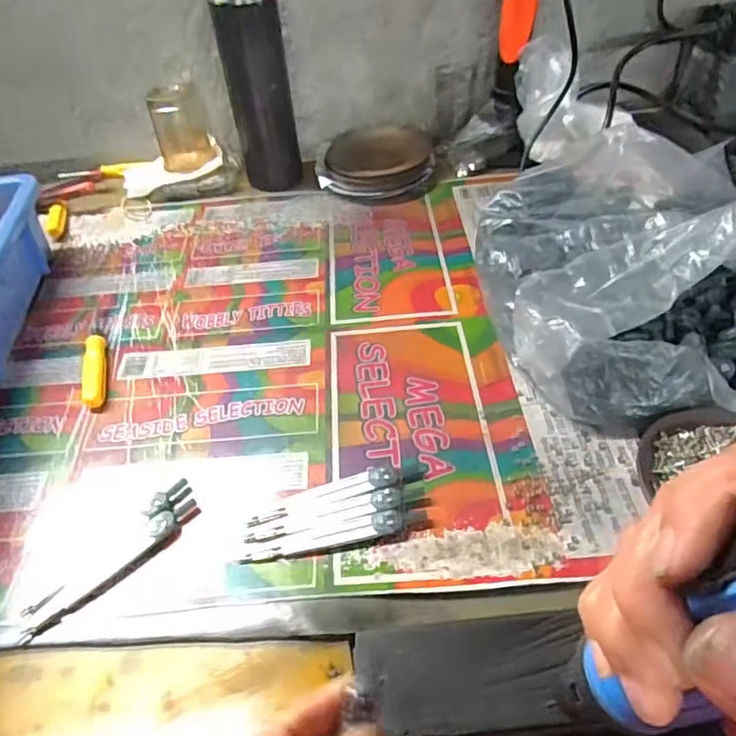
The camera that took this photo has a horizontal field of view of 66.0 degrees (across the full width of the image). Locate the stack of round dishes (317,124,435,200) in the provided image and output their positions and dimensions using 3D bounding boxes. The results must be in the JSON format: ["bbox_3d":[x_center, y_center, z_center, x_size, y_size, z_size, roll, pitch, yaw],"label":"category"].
[{"bbox_3d":[0.013,-0.239,0.651,0.125,0.034,0.133,10,47,13],"label":"stack of round dishes"}]

